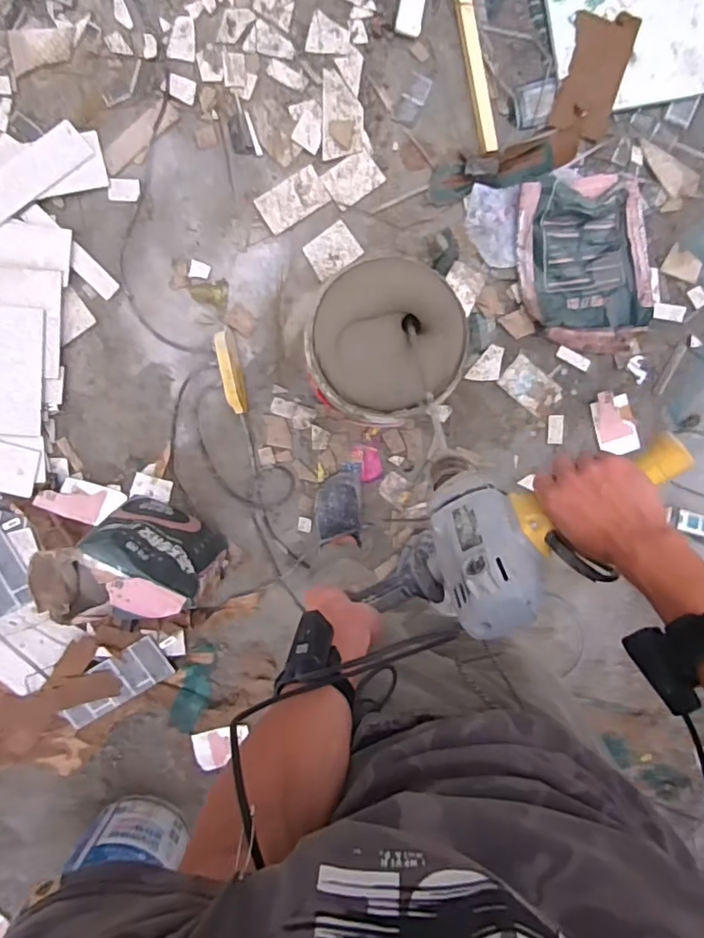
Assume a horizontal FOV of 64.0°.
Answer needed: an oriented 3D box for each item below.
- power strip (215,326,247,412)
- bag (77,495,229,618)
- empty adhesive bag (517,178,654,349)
[{"bbox_3d":[-0.295,-0.240,1.378,0.049,0.059,0.208,-11,95,-5],"label":"power strip"},{"bbox_3d":[-0.436,0.209,1.242,0.264,0.361,0.202,25,91,-6],"label":"bag"},{"bbox_3d":[0.590,-0.509,1.392,0.346,0.094,0.435,-9,94,-5],"label":"empty adhesive bag"}]

